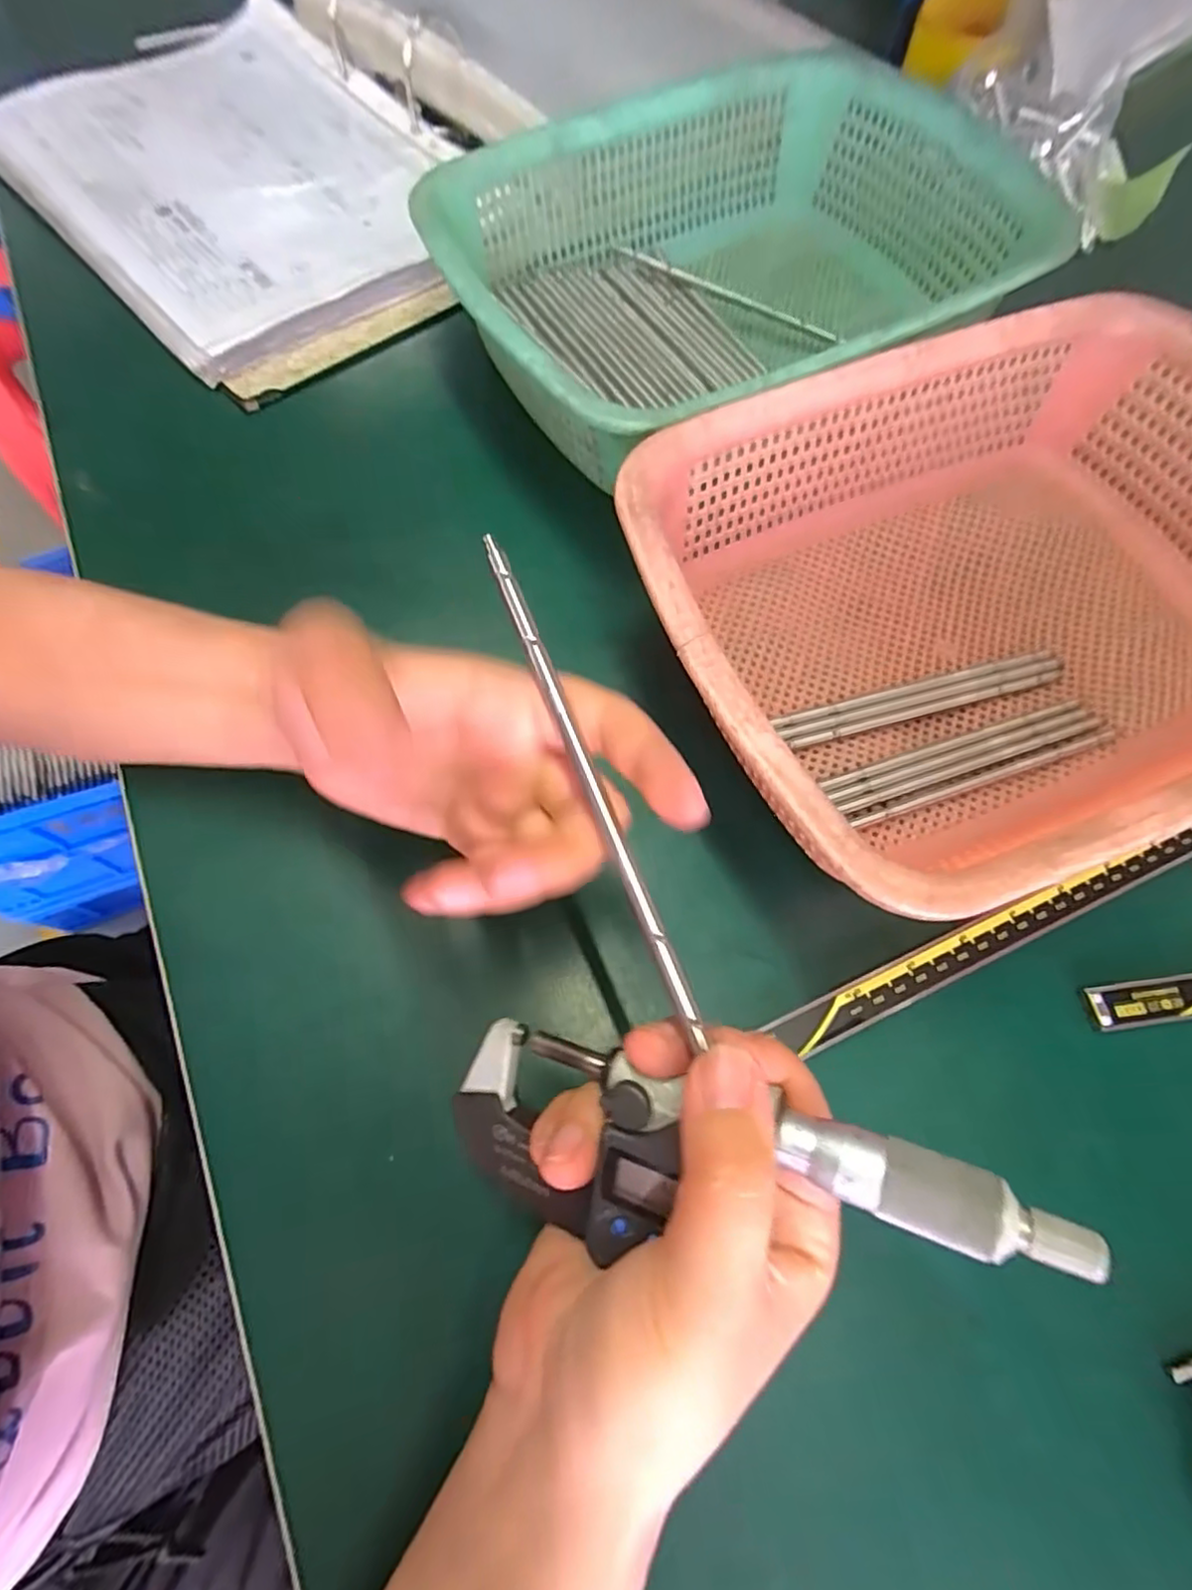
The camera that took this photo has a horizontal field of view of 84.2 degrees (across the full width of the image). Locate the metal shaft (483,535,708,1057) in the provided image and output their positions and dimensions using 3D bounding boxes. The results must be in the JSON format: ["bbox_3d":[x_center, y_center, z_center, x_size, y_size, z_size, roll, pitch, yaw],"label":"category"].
[{"bbox_3d":[-0.003,-0.006,0.183,0.005,0.004,0.153,-20,78,-10],"label":"metal shaft"}]

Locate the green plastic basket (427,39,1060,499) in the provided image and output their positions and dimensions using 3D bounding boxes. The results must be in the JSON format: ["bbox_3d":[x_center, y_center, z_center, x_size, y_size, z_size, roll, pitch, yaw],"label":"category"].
[{"bbox_3d":[0.075,-0.280,0.369,0.306,0.091,0.224,-23,70,-11],"label":"green plastic basket"}]

